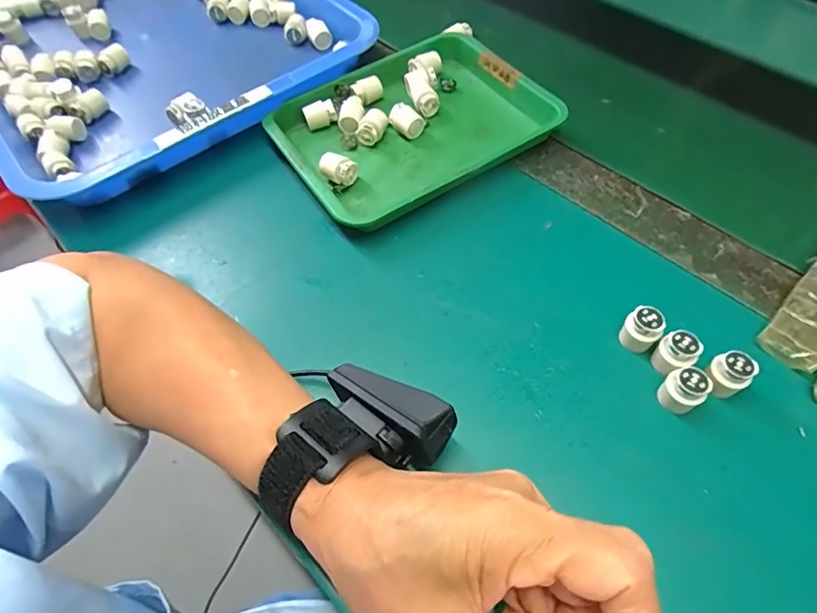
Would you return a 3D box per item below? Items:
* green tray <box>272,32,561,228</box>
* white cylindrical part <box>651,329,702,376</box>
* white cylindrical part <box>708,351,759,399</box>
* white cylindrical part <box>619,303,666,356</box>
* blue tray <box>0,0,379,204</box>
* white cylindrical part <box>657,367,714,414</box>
[{"bbox_3d":[0.003,-0.152,0.413,0.213,0.027,0.166,-29,61,-15],"label":"green tray"},{"bbox_3d":[0.160,0.028,0.291,0.018,0.026,0.021,-32,62,-17],"label":"white cylindrical part"},{"bbox_3d":[0.185,0.040,0.282,0.019,0.026,0.021,-27,60,-14],"label":"white cylindrical part"},{"bbox_3d":[0.144,0.014,0.301,0.020,0.028,0.019,-1,58,2],"label":"white cylindrical part"},{"bbox_3d":[-0.288,-0.293,0.509,0.348,0.042,0.462,-36,63,-19],"label":"blue tray"},{"bbox_3d":[0.157,0.049,0.279,0.018,0.029,0.021,-37,63,-19],"label":"white cylindrical part"}]

